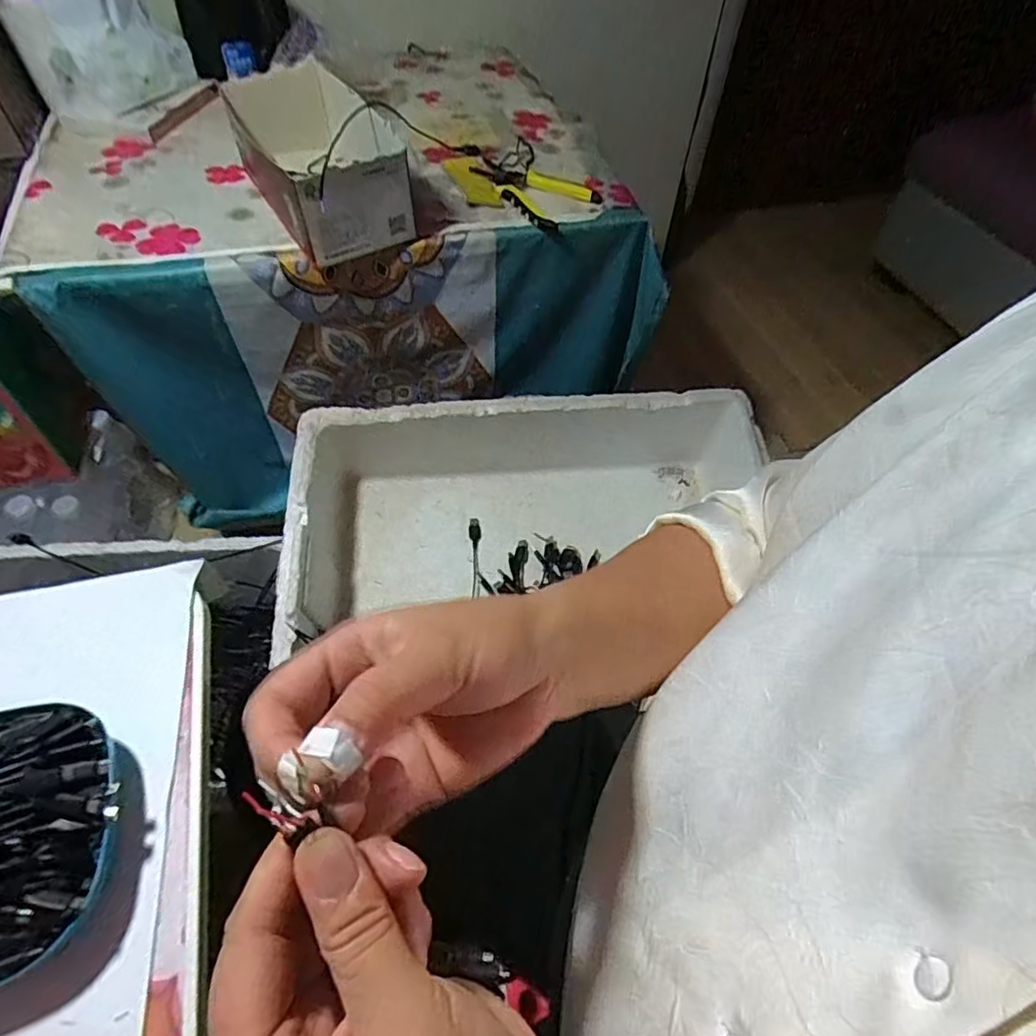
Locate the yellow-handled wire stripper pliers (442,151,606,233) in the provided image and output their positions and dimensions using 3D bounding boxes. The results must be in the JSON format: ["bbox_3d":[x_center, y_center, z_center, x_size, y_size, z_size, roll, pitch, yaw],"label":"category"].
[{"bbox_3d":[-0.004,-0.413,0.766,0.186,0.020,0.108,26,56,15],"label":"yellow-handled wire stripper pliers"}]

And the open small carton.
[{"bbox_3d":[-0.228,-0.414,0.711,0.133,0.109,0.268,-24,59,-20],"label":"open small carton"}]

